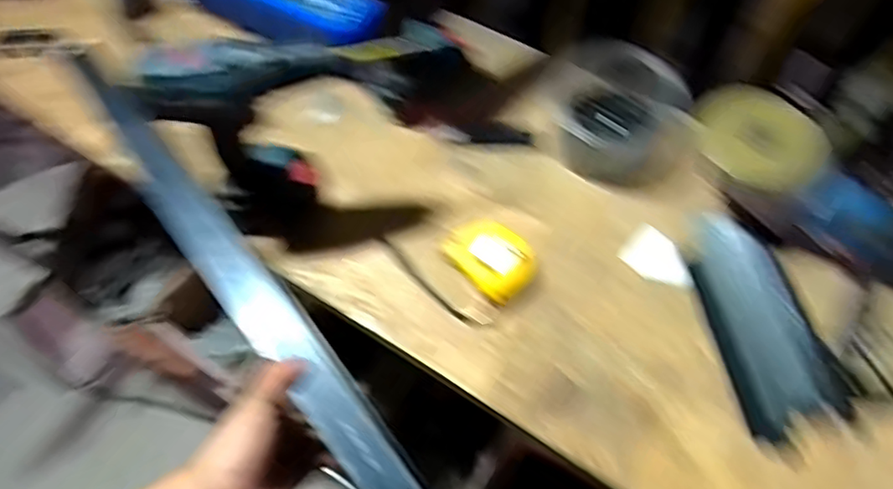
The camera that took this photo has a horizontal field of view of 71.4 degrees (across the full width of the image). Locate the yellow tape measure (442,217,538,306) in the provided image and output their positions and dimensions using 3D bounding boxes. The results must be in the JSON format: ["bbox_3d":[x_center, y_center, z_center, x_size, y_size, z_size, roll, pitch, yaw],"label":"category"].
[{"bbox_3d":[0.044,0.016,0.588,0.082,0.039,0.061,36,72,18],"label":"yellow tape measure"}]

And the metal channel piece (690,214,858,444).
[{"bbox_3d":[0.277,0.064,0.556,0.084,0.026,0.197,-17,65,-4],"label":"metal channel piece"}]

